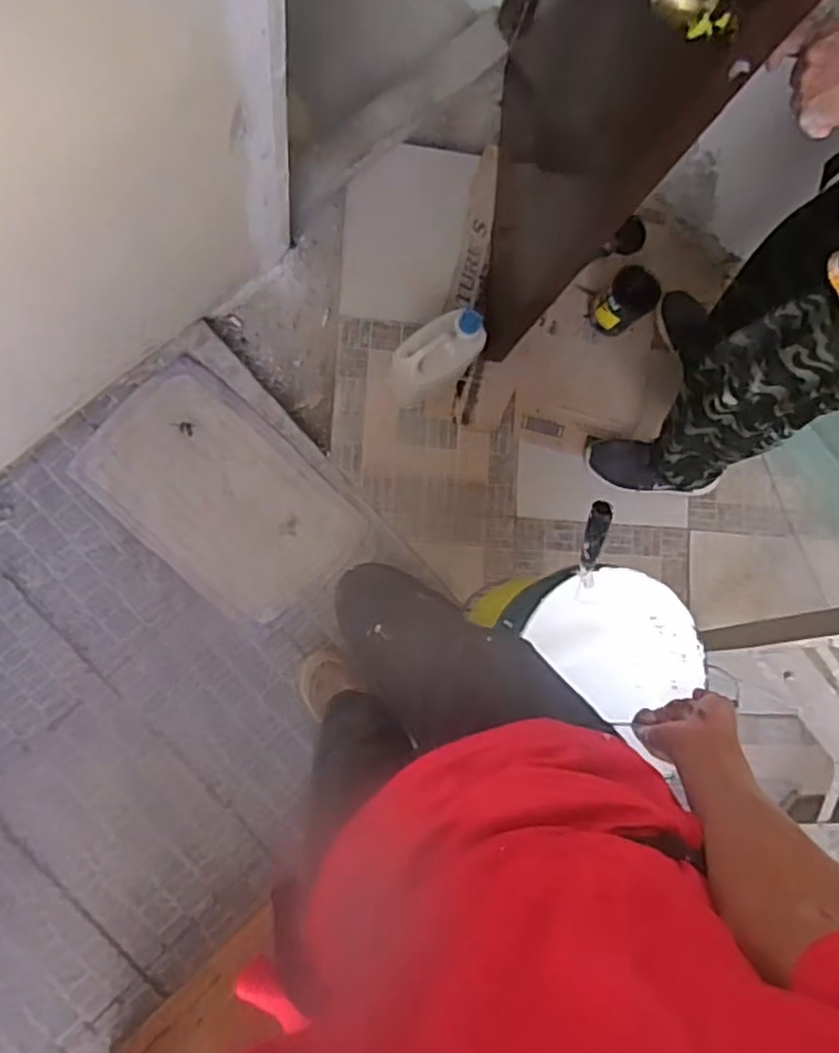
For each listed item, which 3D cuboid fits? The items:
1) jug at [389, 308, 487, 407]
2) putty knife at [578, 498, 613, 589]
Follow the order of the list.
[{"bbox_3d":[0.032,-0.339,1.453,0.176,0.248,0.097,-38,92,-8],"label":"jug"},{"bbox_3d":[0.216,0.025,0.891,0.022,0.148,0.023,-12,49,-9],"label":"putty knife"}]

